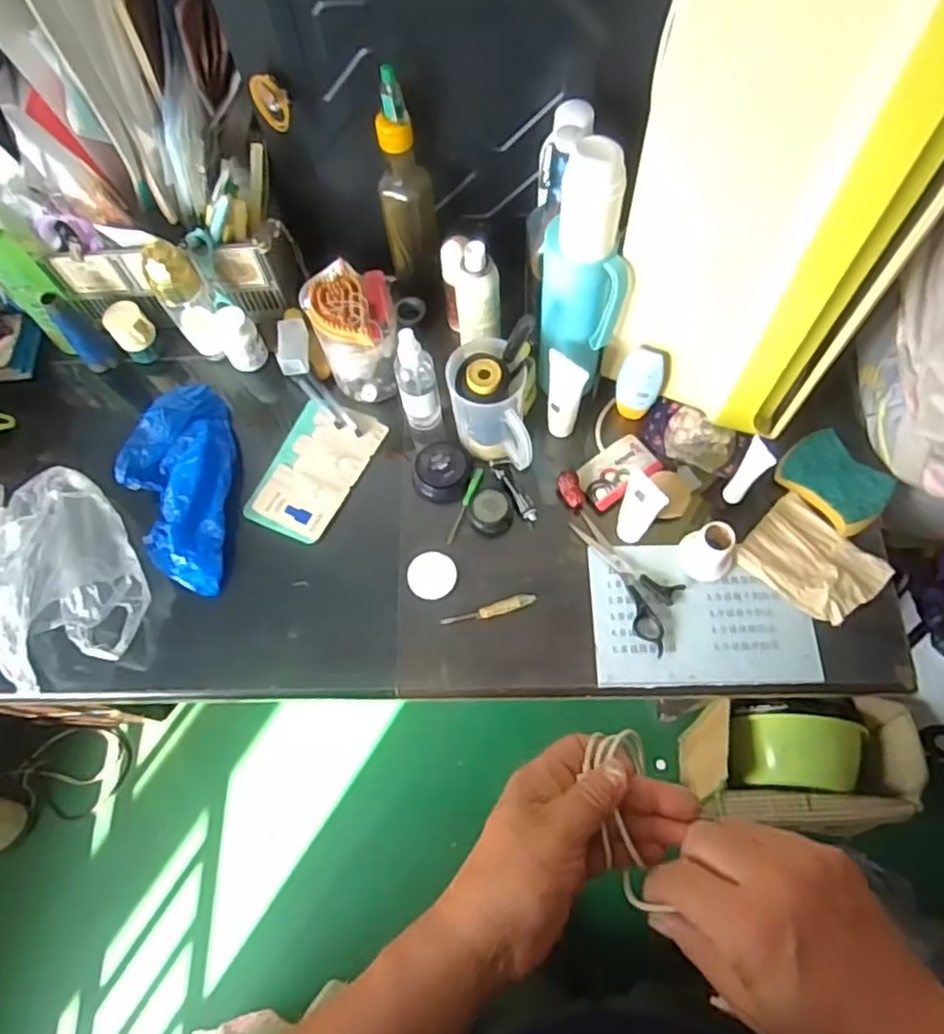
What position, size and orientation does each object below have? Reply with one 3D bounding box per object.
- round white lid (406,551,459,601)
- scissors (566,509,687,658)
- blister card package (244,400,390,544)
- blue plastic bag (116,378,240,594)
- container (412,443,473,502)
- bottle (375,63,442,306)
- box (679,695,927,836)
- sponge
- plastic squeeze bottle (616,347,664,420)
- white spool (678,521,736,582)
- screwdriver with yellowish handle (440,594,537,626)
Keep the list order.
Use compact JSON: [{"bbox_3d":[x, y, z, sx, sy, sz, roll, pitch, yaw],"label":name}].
[{"bbox_3d":[-0.041,0.060,0.709,0.049,0.006,0.049,-1,66,3],"label":"round white lid"},{"bbox_3d":[0.165,0.057,0.697,0.061,0.005,0.158,-27,68,-8],"label":"scissors"},{"bbox_3d":[-0.175,-0.054,0.765,0.098,0.012,0.162,25,70,13],"label":"blister card package"},{"bbox_3d":[-0.317,-0.036,0.742,0.116,0.040,0.235,-3,66,2],"label":"blue plastic bag"},{"bbox_3d":[-0.034,-0.051,0.747,0.059,0.024,0.067,11,68,8],"label":"container"},{"bbox_3d":[-0.066,-0.323,0.718,0.061,0.252,0.059,-8,66,0],"label":"bottle"},{"bbox_3d":[0.563,0.437,1.216,0.324,0.232,0.207,0,67,3],"label":"box"},{"bbox_3d":[0.368,-0.037,0.703,0.071,0.023,0.102,-40,70,-13],"label":"sponge"},{"bbox_3d":[0.176,-0.139,0.725,0.044,0.089,0.029,26,48,17],"label":"plastic squeeze bottle"},{"bbox_3d":[0.232,0.030,0.677,0.054,0.053,0.050,38,74,17],"label":"white spool"},{"bbox_3d":[0.016,0.093,0.687,0.095,0.011,0.015,-14,66,-3],"label":"screwdriver with yellowish handle"}]

